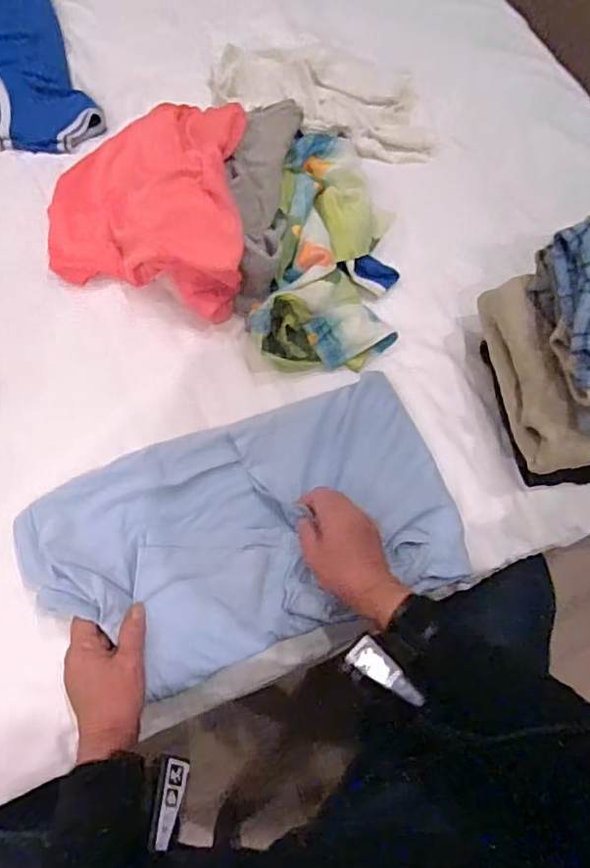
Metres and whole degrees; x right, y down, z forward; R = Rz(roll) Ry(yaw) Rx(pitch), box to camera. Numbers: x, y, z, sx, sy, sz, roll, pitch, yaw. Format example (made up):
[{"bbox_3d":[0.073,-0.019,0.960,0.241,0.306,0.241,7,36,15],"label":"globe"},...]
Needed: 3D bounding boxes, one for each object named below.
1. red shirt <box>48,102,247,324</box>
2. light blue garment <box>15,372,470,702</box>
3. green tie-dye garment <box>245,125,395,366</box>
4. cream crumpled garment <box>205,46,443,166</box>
[{"bbox_3d":[-0.188,-0.295,0.673,0.253,0.119,0.311,1,70,-3],"label":"red shirt"},{"bbox_3d":[-0.046,0.094,0.558,0.407,0.031,0.232,-18,70,-10],"label":"light blue garment"},{"bbox_3d":[0.049,-0.241,0.678,0.165,0.090,0.337,7,69,0],"label":"green tie-dye garment"},{"bbox_3d":[0.046,-0.494,0.794,0.339,0.048,0.170,21,70,5],"label":"cream crumpled garment"}]

